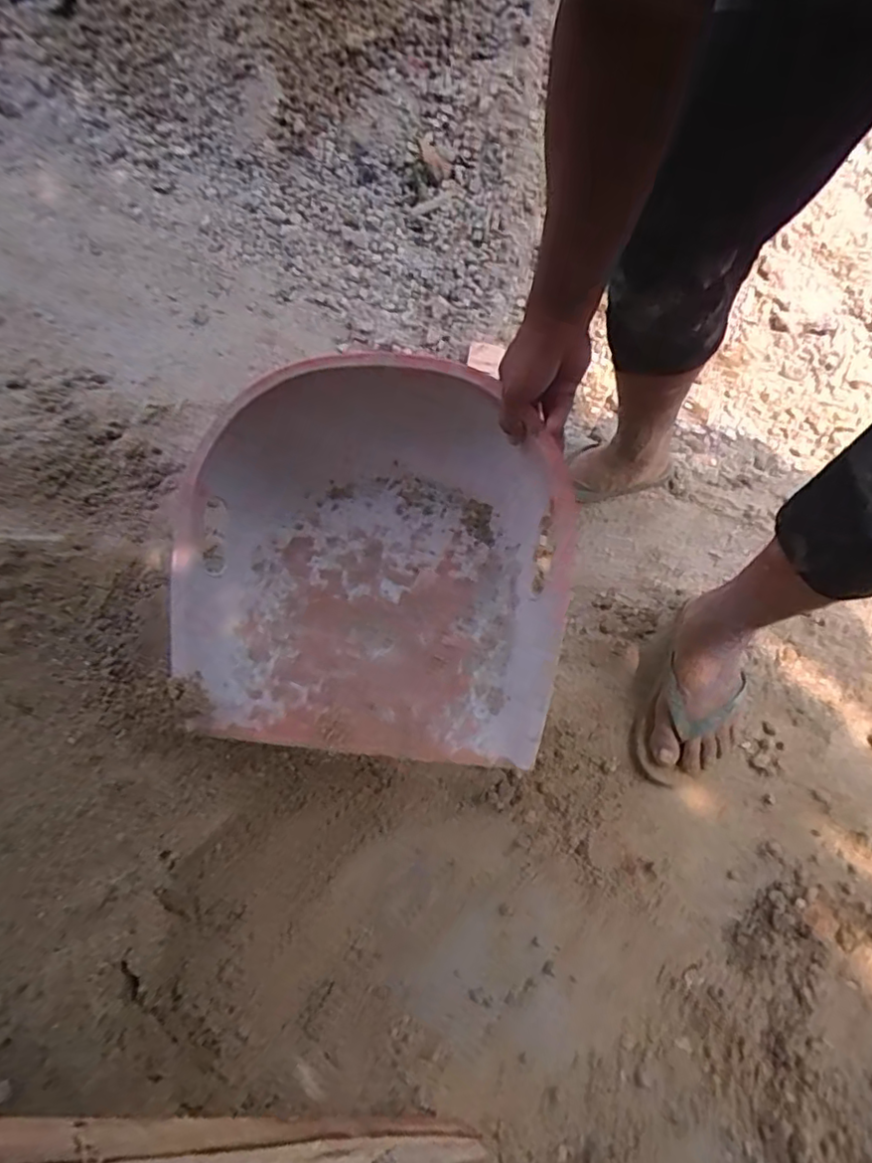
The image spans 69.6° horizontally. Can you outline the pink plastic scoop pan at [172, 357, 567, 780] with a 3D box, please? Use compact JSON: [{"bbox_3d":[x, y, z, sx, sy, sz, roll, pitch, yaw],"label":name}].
[{"bbox_3d":[-0.067,-0.043,0.673,0.402,0.172,0.407,8,66,4],"label":"pink plastic scoop pan"}]

